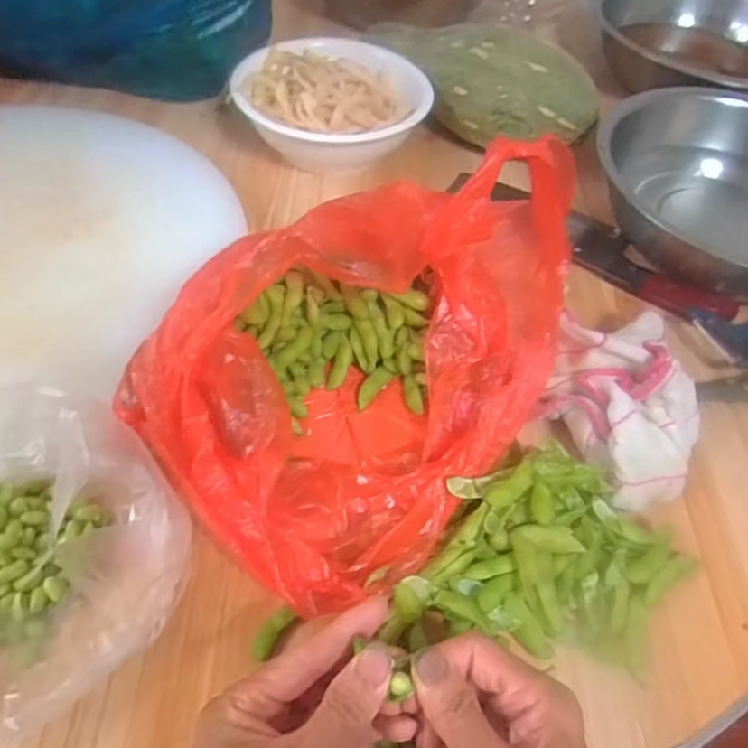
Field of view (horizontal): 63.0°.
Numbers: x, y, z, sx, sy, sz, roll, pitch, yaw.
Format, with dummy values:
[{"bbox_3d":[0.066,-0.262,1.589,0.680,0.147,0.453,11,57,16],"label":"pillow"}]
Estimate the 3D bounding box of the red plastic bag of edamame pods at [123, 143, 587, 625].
[{"bbox_3d":[-0.008,-0.021,0.369,0.196,0.192,0.250,39,59,21],"label":"red plastic bag of edamame pods"}]

